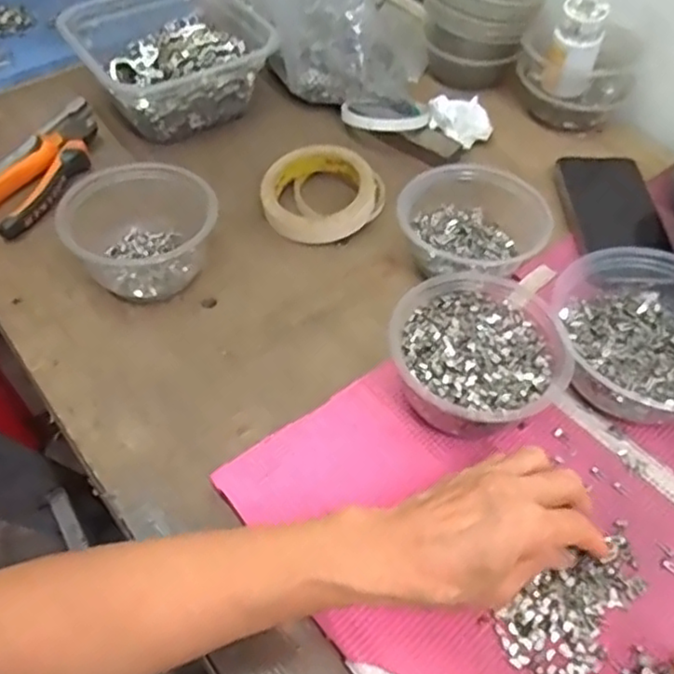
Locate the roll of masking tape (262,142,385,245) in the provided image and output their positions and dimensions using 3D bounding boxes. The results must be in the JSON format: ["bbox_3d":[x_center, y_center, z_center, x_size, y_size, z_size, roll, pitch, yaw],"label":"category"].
[{"bbox_3d":[-0.011,-0.125,0.592,0.103,0.041,0.095,2,52,-2],"label":"roll of masking tape"}]

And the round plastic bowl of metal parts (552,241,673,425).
[{"bbox_3d":[0.224,-0.005,0.475,0.162,0.063,0.142,-32,60,-25],"label":"round plastic bowl of metal parts"}]

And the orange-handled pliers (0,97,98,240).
[{"bbox_3d":[-0.260,-0.158,0.607,0.072,0.023,0.174,17,53,10],"label":"orange-handled pliers"}]

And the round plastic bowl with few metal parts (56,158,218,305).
[{"bbox_3d":[-0.159,-0.085,0.534,0.101,0.059,0.107,2,52,-2],"label":"round plastic bowl with few metal parts"}]

